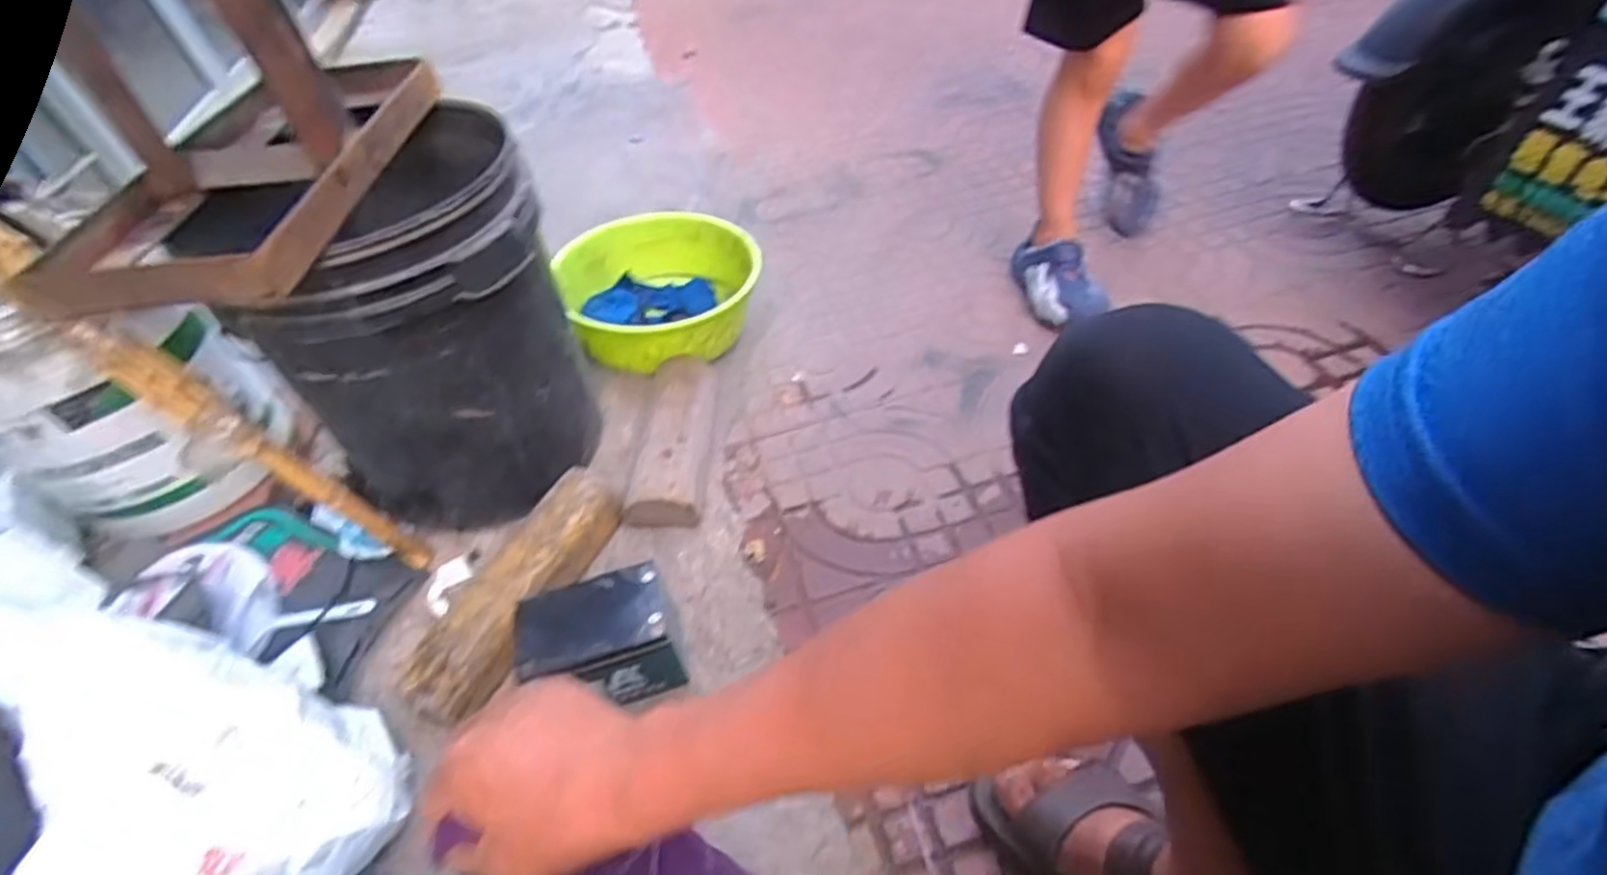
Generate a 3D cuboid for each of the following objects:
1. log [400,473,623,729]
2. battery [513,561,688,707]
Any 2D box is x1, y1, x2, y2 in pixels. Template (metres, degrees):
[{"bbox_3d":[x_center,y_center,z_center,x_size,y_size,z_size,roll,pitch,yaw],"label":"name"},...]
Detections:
[{"bbox_3d":[-0.318,0.169,0.844,0.074,0.063,0.312,13,50,24],"label":"log"},{"bbox_3d":[-0.206,0.214,0.776,0.147,0.101,0.105,-19,44,-6],"label":"battery"}]

